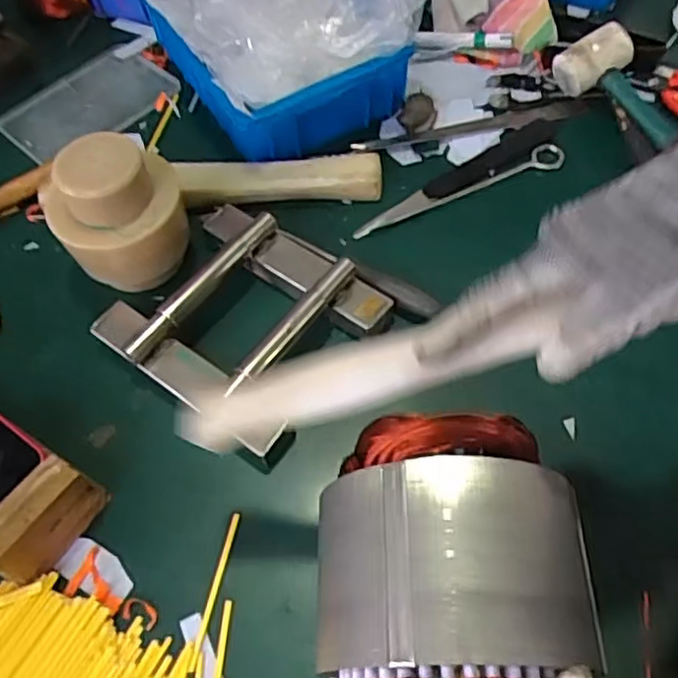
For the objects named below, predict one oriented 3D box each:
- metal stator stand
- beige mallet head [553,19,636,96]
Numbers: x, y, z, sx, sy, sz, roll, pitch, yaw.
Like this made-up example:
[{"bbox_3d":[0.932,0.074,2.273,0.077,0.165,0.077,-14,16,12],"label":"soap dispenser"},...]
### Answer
[{"bbox_3d":[-0.085,-0.023,0.574,0.209,0.044,0.189,33,66,18],"label":"metal stator stand"},{"bbox_3d":[0.261,-0.288,0.679,0.085,0.035,0.037,-33,64,-3],"label":"beige mallet head"}]

